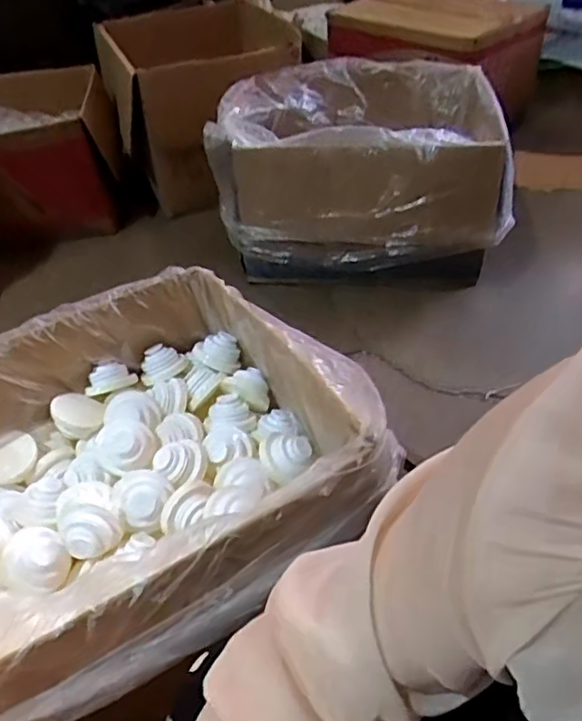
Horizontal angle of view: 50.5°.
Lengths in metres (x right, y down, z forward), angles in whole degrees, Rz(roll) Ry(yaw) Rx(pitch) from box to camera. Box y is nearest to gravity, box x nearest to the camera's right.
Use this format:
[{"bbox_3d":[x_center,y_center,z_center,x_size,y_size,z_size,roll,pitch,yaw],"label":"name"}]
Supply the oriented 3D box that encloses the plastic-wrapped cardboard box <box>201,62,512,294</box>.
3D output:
[{"bbox_3d":[0.163,-0.468,1.502,0.642,0.350,0.533,-1,42,3],"label":"plastic-wrapped cardboard box"}]

